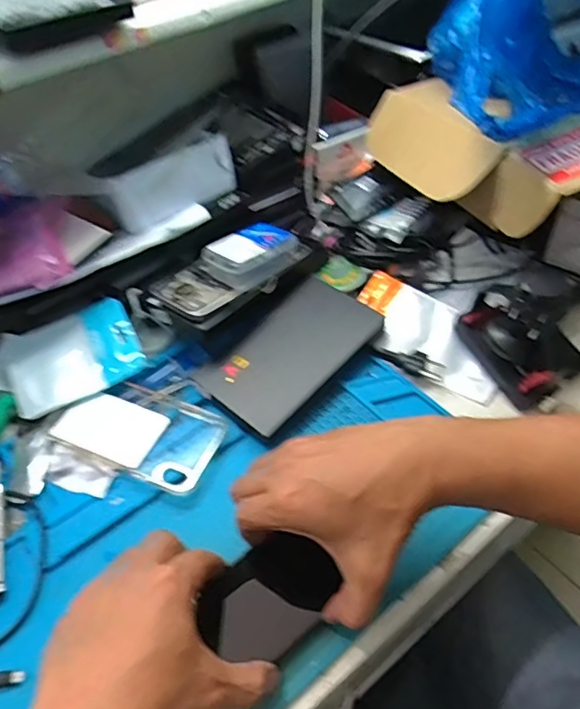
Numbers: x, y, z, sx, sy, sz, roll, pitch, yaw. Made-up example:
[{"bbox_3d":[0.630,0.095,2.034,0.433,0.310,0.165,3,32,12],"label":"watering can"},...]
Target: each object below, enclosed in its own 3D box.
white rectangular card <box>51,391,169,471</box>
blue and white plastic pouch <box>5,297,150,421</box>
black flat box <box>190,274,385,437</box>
[{"bbox_3d":[-0.162,0.063,0.486,0.092,0.007,0.059,17,52,18],"label":"white rectangular card"},{"bbox_3d":[-0.208,0.001,0.518,0.123,0.009,0.089,-27,66,-10],"label":"blue and white plastic pouch"},{"bbox_3d":[0.001,-0.005,0.525,0.100,0.022,0.175,33,58,28],"label":"black flat box"}]

